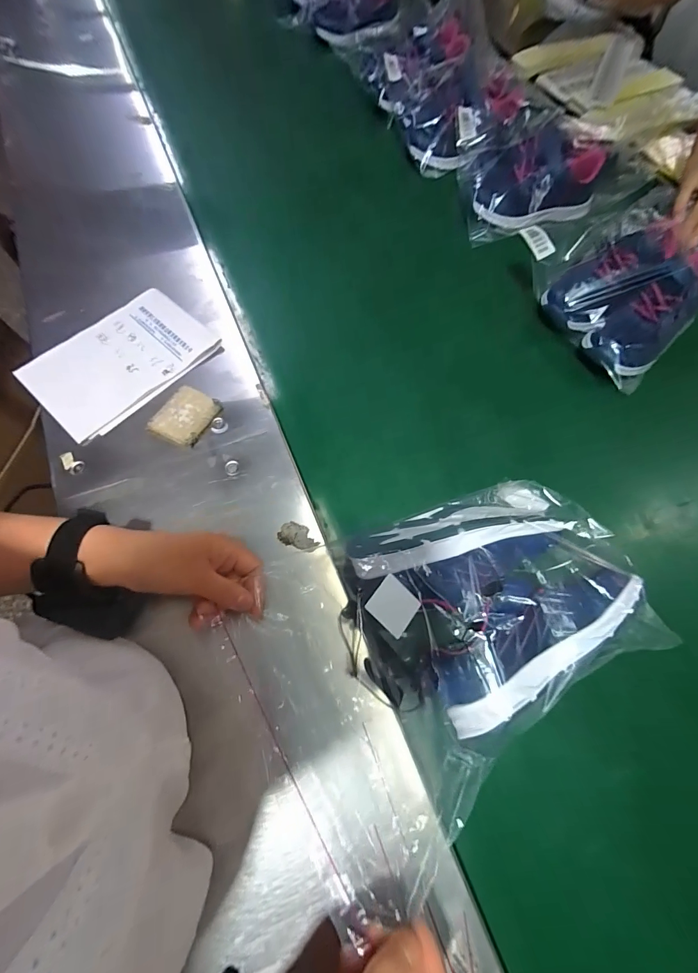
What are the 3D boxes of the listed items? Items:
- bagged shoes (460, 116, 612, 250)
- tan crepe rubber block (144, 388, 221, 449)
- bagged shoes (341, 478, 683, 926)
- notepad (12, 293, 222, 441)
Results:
[{"bbox_3d":[0.282,-0.492,0.593,0.214,0.088,0.137,-20,70,-10],"label":"bagged shoes"},{"bbox_3d":[-0.184,-0.078,0.424,0.053,0.012,0.068,29,70,10],"label":"tan crepe rubber block"},{"bbox_3d":[0.125,0.100,0.332,0.232,0.077,0.192,-24,71,-11],"label":"bagged shoes"},{"bbox_3d":[-0.273,-0.154,0.453,0.137,0.008,0.198,42,73,14],"label":"notepad"}]

